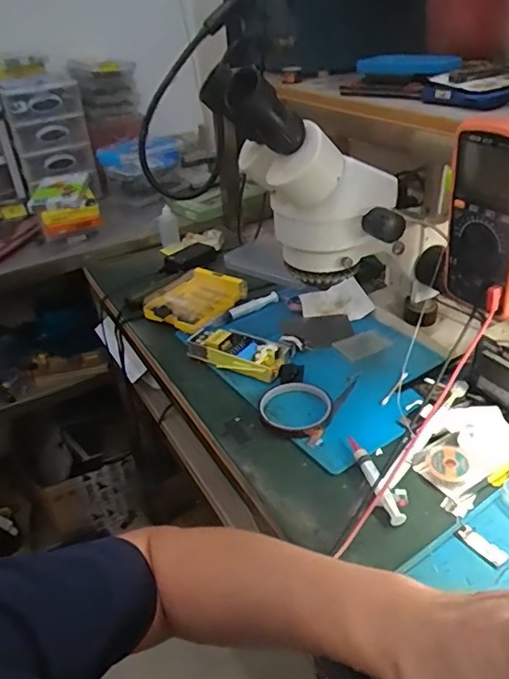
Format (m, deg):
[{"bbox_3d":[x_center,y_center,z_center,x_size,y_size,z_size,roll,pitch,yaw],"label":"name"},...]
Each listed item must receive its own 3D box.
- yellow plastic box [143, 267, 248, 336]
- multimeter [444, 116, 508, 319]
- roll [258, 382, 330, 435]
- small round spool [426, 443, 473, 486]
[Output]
[{"bbox_3d":[-0.098,-0.064,0.854,0.126,0.031,0.145,16,38,29],"label":"yellow plastic box"},{"bbox_3d":[0.229,-0.112,0.514,0.046,0.175,0.092,-19,35,-22],"label":"multimeter"},{"bbox_3d":[0.048,0.080,0.632,0.085,0.013,0.083,-3,32,2],"label":"roll"},{"bbox_3d":[0.199,0.127,0.546,0.043,0.014,0.046,-3,32,2],"label":"small round spool"}]

